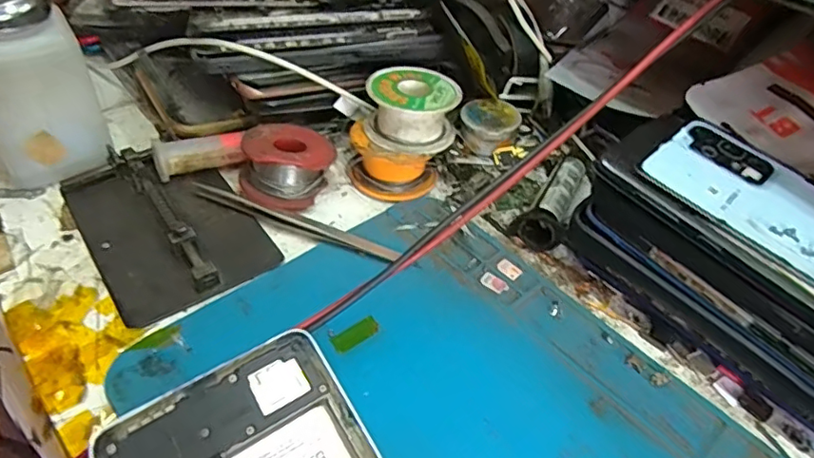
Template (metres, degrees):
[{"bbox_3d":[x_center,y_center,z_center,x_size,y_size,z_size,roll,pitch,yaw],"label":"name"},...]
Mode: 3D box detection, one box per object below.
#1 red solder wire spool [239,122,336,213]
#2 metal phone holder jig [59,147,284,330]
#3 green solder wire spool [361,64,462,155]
[{"bbox_3d":[-0.069,-0.036,0.320,0.050,0.031,0.045,4,44,-2],"label":"red solder wire spool"},{"bbox_3d":[-0.128,-0.007,0.296,0.078,0.016,0.115,-25,53,-28],"label":"metal phone holder jig"},{"bbox_3d":[0.003,-0.068,0.327,0.051,0.036,0.051,3,44,-3],"label":"green solder wire spool"}]

